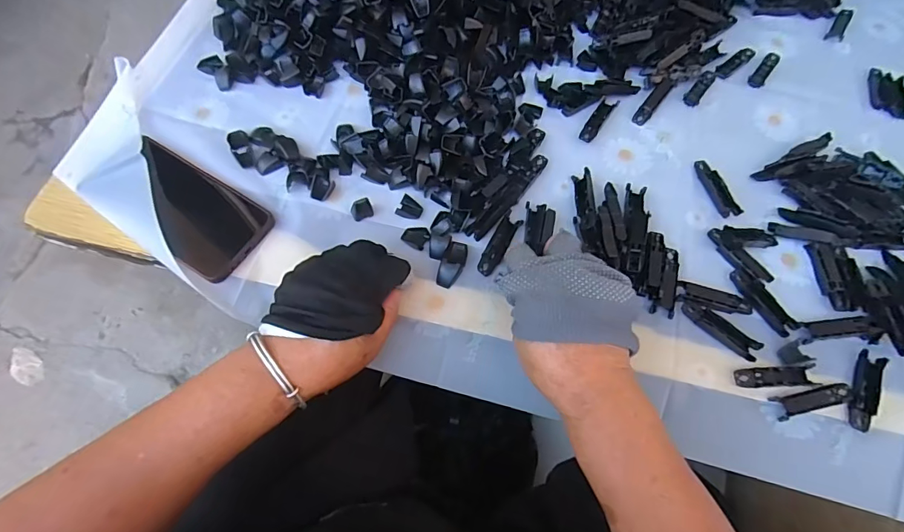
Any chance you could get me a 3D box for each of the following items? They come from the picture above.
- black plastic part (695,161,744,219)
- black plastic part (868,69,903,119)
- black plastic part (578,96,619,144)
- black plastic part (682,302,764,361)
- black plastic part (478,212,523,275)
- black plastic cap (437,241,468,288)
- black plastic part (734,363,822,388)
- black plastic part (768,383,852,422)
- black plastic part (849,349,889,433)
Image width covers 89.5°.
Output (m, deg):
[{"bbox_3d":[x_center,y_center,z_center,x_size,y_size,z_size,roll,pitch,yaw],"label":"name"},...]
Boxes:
[{"bbox_3d":[0.256,-0.076,0.443,0.021,0.006,0.065,-12,65,-8],"label":"black plastic part"},{"bbox_3d":[0.492,-0.196,0.515,0.039,0.005,0.067,20,65,7],"label":"black plastic part"},{"bbox_3d":[0.152,-0.154,0.474,0.016,0.009,0.063,32,67,12],"label":"black plastic part"},{"bbox_3d":[0.222,0.053,0.378,0.065,0.005,0.018,38,68,15],"label":"black plastic part"},{"bbox_3d":[0.042,-0.020,0.403,0.017,0.008,0.064,28,66,11],"label":"black plastic part"},{"bbox_3d":[0.001,-0.002,0.395,0.018,0.009,0.042,22,65,8],"label":"black plastic cap"},{"bbox_3d":[0.259,0.089,0.363,0.063,0.008,0.017,-2,64,-3],"label":"black plastic part"},{"bbox_3d":[0.286,0.104,0.357,0.068,0.004,0.017,-11,65,-8],"label":"black plastic part"},{"bbox_3d":[0.329,0.099,0.362,0.018,0.010,0.064,28,66,11],"label":"black plastic part"}]

